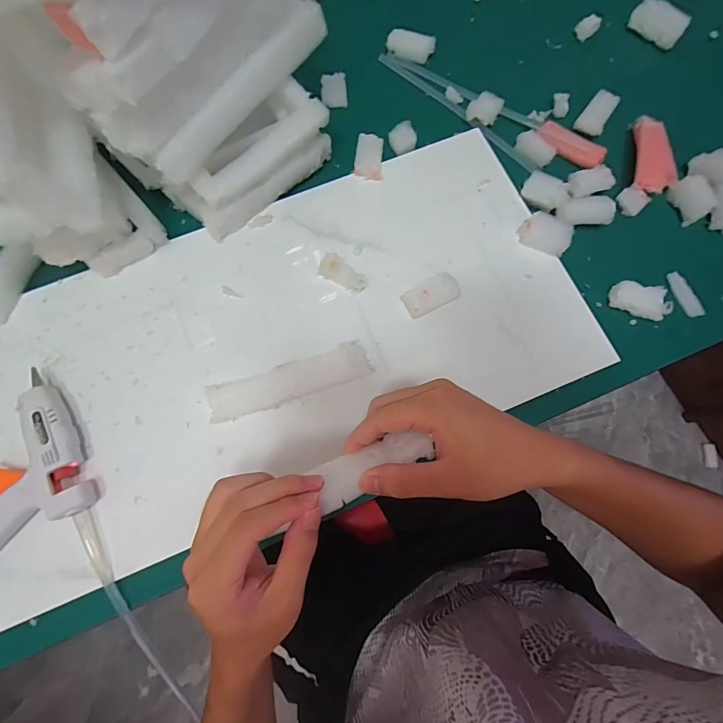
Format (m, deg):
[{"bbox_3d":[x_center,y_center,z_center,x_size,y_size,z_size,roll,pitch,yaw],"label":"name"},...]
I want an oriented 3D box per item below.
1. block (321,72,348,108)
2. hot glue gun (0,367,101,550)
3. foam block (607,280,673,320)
[{"bbox_3d":[-0.033,-0.324,0.473,0.029,0.007,0.043,-5,76,0],"label":"block"},{"bbox_3d":[-0.305,0.089,0.351,0.103,0.028,0.130,-26,77,-5],"label":"hot glue gun"},{"bbox_3d":[0.279,-0.061,0.397,0.054,0.013,0.033,11,76,4],"label":"foam block"}]

